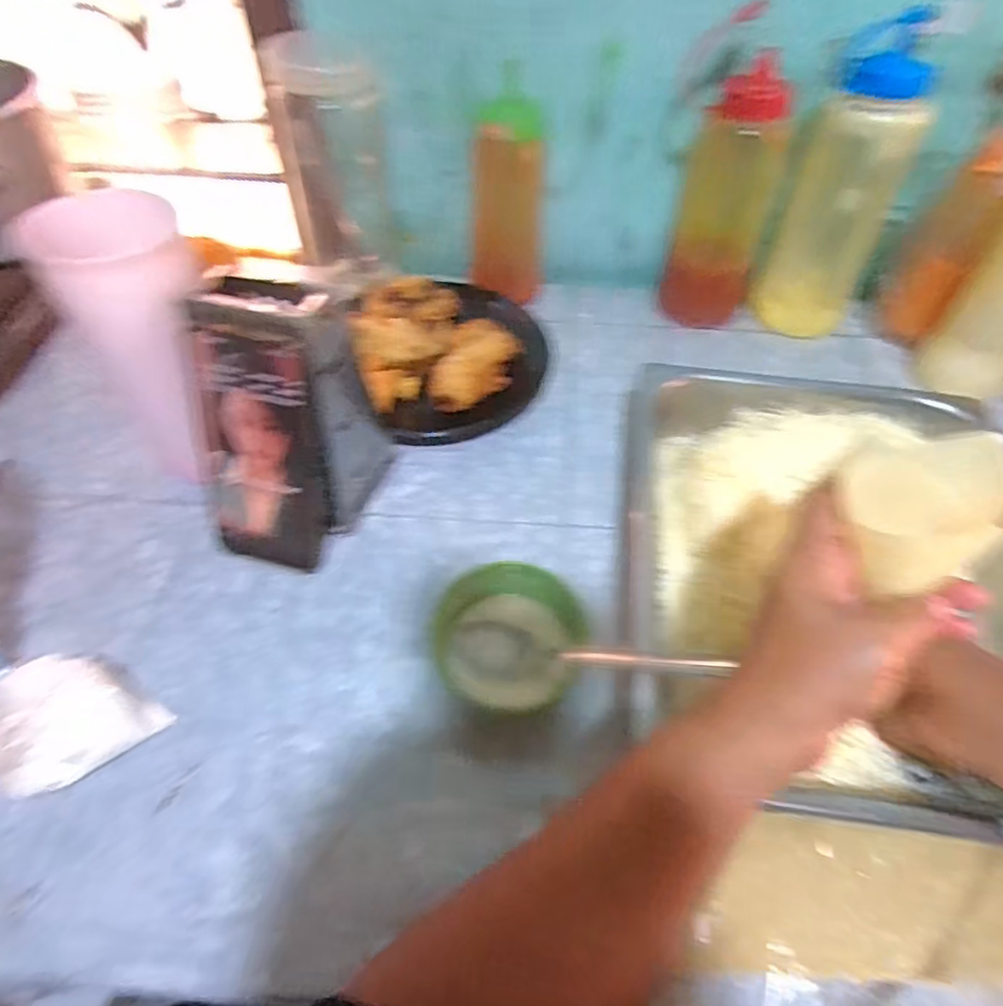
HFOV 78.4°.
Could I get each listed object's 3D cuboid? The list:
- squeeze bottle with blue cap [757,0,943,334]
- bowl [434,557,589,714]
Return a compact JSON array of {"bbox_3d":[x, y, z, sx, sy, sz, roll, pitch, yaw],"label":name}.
[{"bbox_3d":[0.299,-0.267,0.547,0.085,0.231,0.072,30,59,23],"label":"squeeze bottle with blue cap"},{"bbox_3d":[0.006,0.082,0.377,0.088,0.044,0.077,-1,52,2],"label":"bowl"}]

